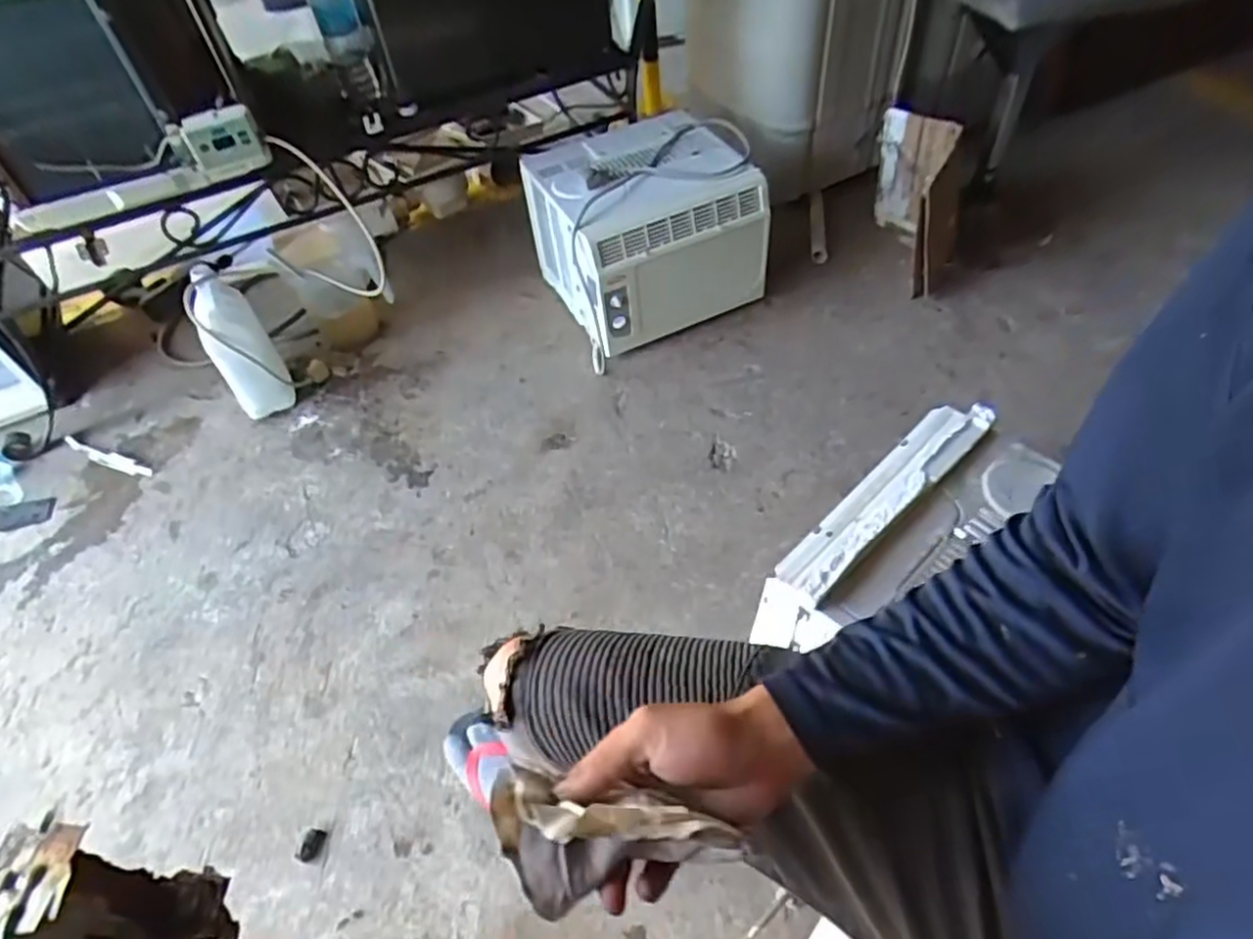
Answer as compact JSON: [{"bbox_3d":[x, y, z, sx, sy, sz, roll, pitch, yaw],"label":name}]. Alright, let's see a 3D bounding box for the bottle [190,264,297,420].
[{"bbox_3d":[-0.793,-0.250,1.486,0.117,0.288,0.158,-33,56,-20],"label":"bottle"}]

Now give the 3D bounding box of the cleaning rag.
[{"bbox_3d":[-0.014,0.210,0.413,0.145,0.065,0.068,-15,47,26],"label":"cleaning rag"}]

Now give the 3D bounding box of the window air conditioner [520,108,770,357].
[{"bbox_3d":[0.042,-0.539,1.631,0.434,0.322,0.379,-25,52,-14],"label":"window air conditioner"}]

